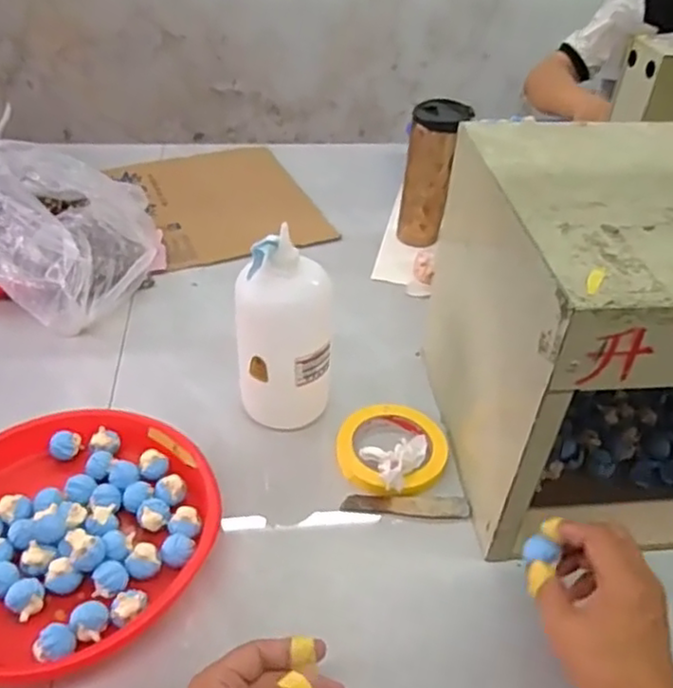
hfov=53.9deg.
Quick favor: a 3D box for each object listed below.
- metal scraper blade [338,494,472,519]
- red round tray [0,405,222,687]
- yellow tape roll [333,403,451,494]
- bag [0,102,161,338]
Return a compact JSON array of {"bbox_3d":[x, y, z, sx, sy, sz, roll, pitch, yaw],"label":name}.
[{"bbox_3d":[0.066,0.154,0.630,0.118,0.004,0.022,3,53,-2],"label":"metal scraper blade"},{"bbox_3d":[-0.235,0.157,0.574,0.241,0.038,0.249,1,40,-1],"label":"red round tray"},{"bbox_3d":[0.055,0.104,0.668,0.110,0.014,0.114,1,40,-1],"label":"yellow tape roll"},{"bbox_3d":[-0.360,-0.153,0.815,0.249,0.199,0.236,-21,45,-25],"label":"bag"}]

